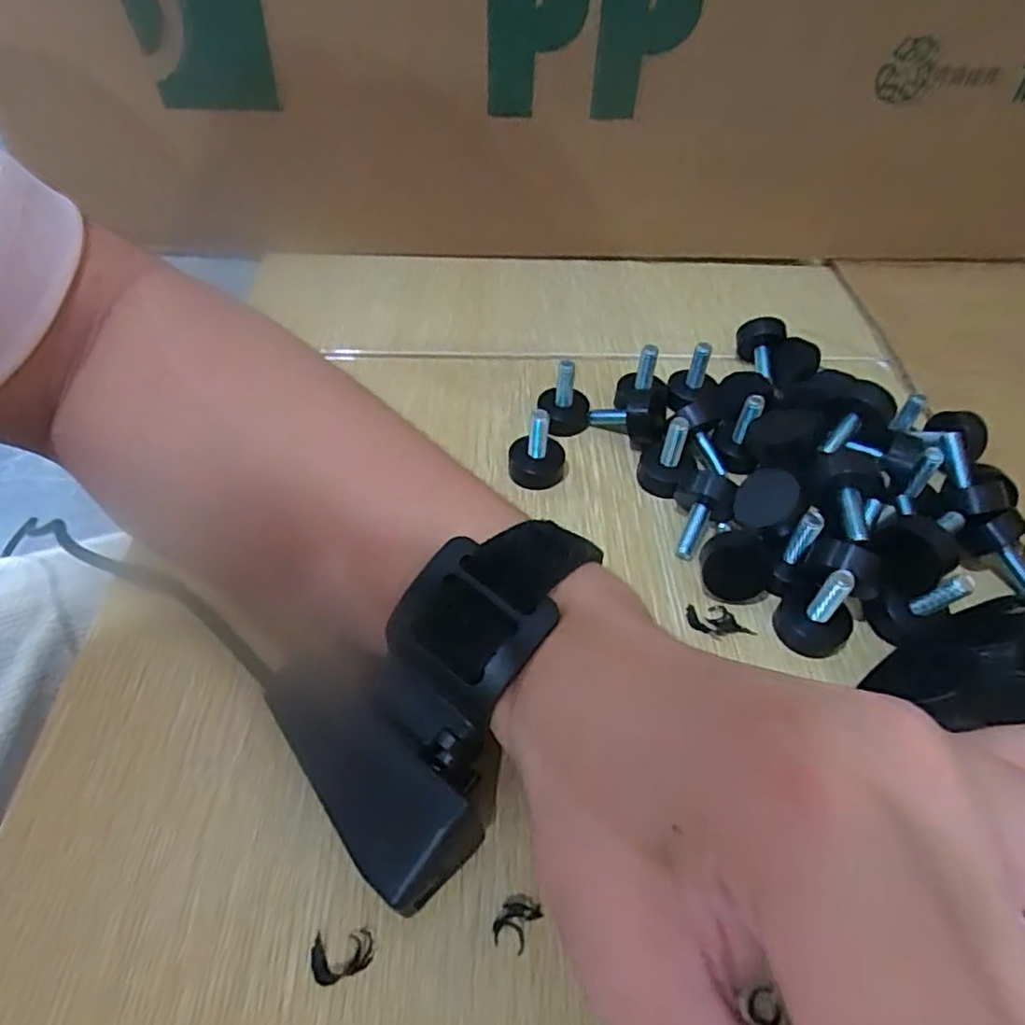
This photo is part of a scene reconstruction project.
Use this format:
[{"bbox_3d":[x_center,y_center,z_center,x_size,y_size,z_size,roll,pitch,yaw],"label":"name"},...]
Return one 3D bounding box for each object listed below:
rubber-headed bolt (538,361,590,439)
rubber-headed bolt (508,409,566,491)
[{"bbox_3d":[0.025,-0.054,0.296,0.023,0.034,0.025,6,49,3],"label":"rubber-headed bolt"},{"bbox_3d":[0.011,-0.028,0.274,0.024,0.032,0.019,-2,49,-3],"label":"rubber-headed bolt"}]

